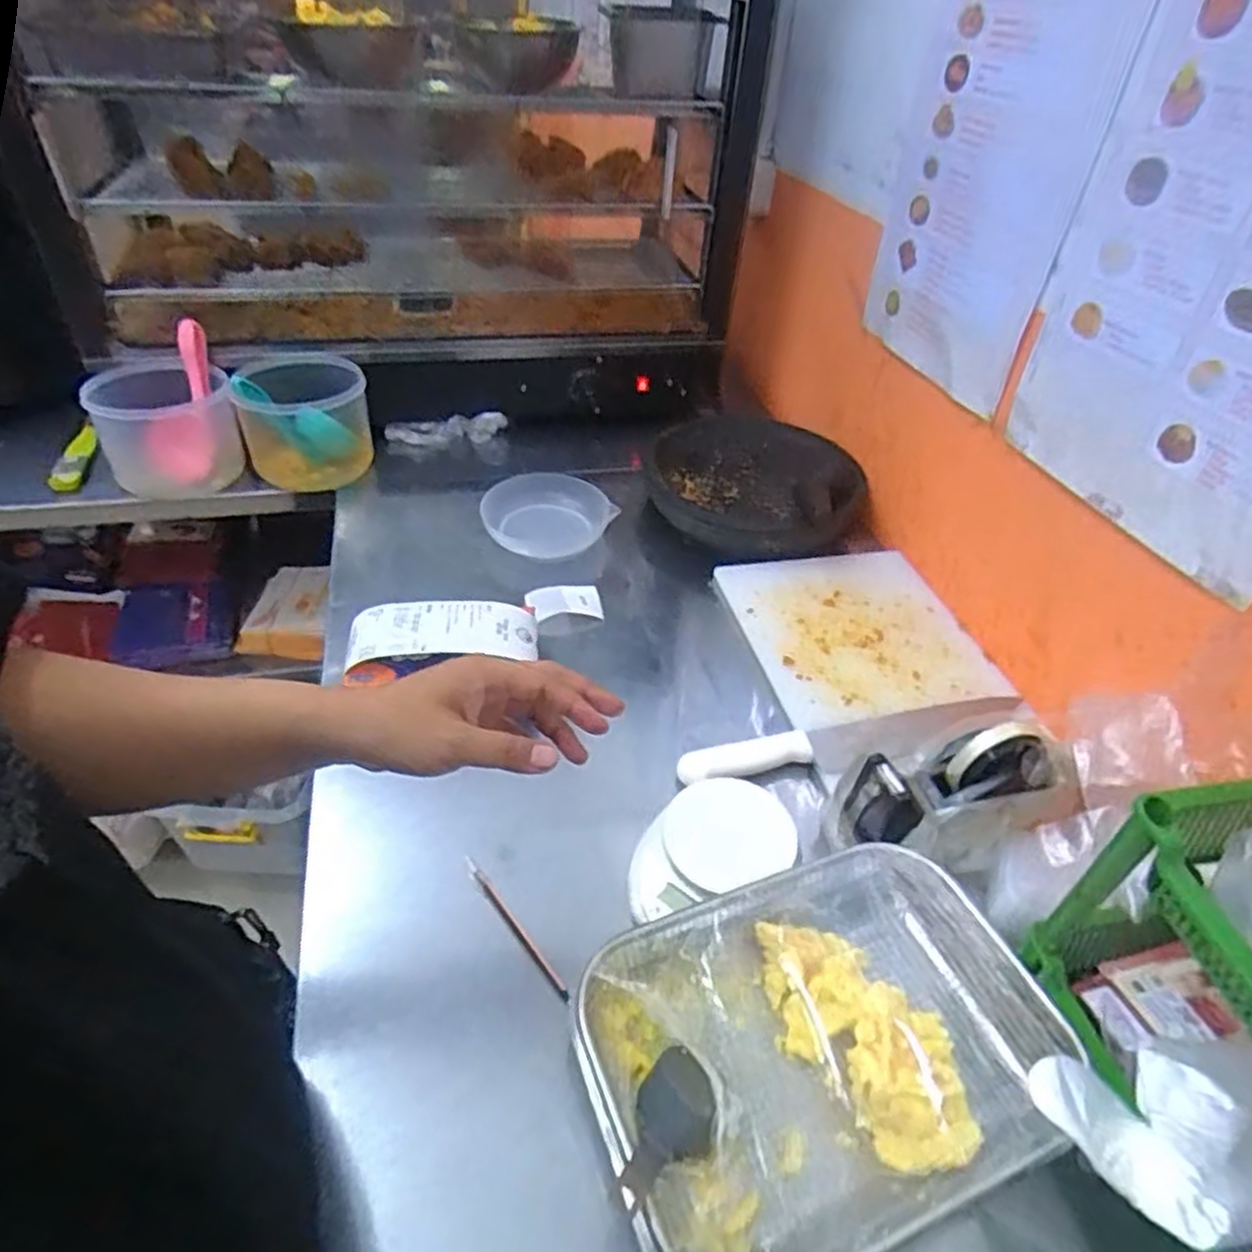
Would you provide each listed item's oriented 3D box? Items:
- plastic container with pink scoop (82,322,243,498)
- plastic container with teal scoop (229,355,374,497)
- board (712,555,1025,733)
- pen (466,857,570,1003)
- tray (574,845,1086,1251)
[{"bbox_3d":[-0.603,-0.274,1.011,0.159,0.151,0.155,-19,47,-24],"label":"plastic container with pink scoop"},{"bbox_3d":[-0.447,-0.279,1.073,0.163,0.150,0.140,-19,46,-25],"label":"plastic container with teal scoop"},{"bbox_3d":[0.255,0.005,0.871,0.244,0.014,0.263,-6,42,-12],"label":"board"},{"bbox_3d":[-0.085,0.228,0.591,0.008,0.004,0.139,-26,49,-31],"label":"pen"},{"bbox_3d":[0.127,0.269,0.504,0.293,0.060,0.219,-13,44,-19],"label":"tray"}]

